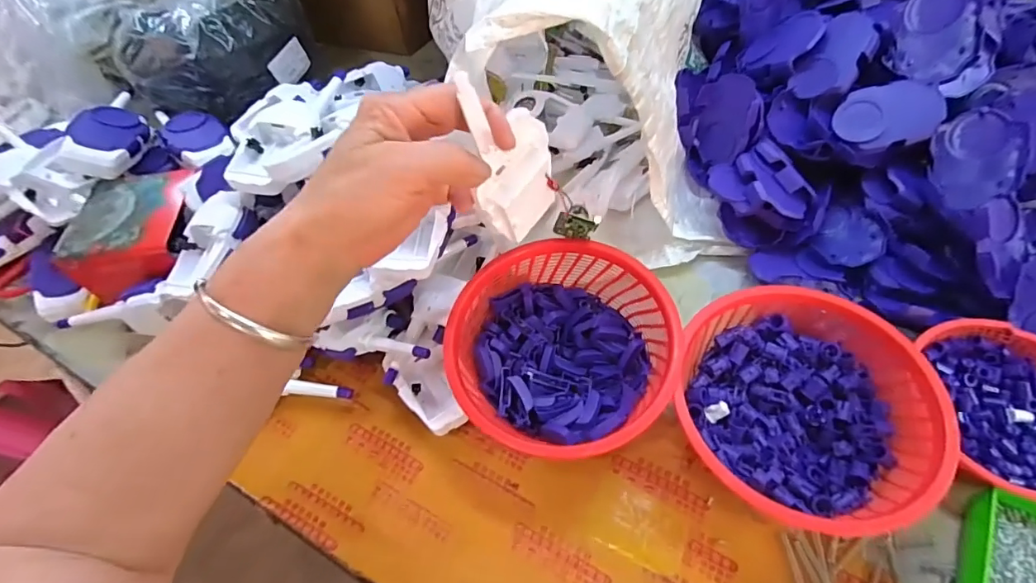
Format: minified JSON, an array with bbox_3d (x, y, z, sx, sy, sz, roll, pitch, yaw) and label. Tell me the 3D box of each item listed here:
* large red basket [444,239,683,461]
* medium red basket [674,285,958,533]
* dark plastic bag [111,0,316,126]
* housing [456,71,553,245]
[{"bbox_3d":[0.036,0.054,0.424,0.176,0.086,0.174,-2,56,4],"label":"large red basket"},{"bbox_3d":[0.214,0.086,0.389,0.173,0.074,0.172,-2,56,4],"label":"medium red basket"},{"bbox_3d":[-0.391,-0.320,0.630,0.179,0.106,0.176,18,60,16],"label":"dark plastic bag"},{"bbox_3d":[-0.009,-0.087,0.312,0.025,0.151,0.061,34,80,24],"label":"housing"}]

